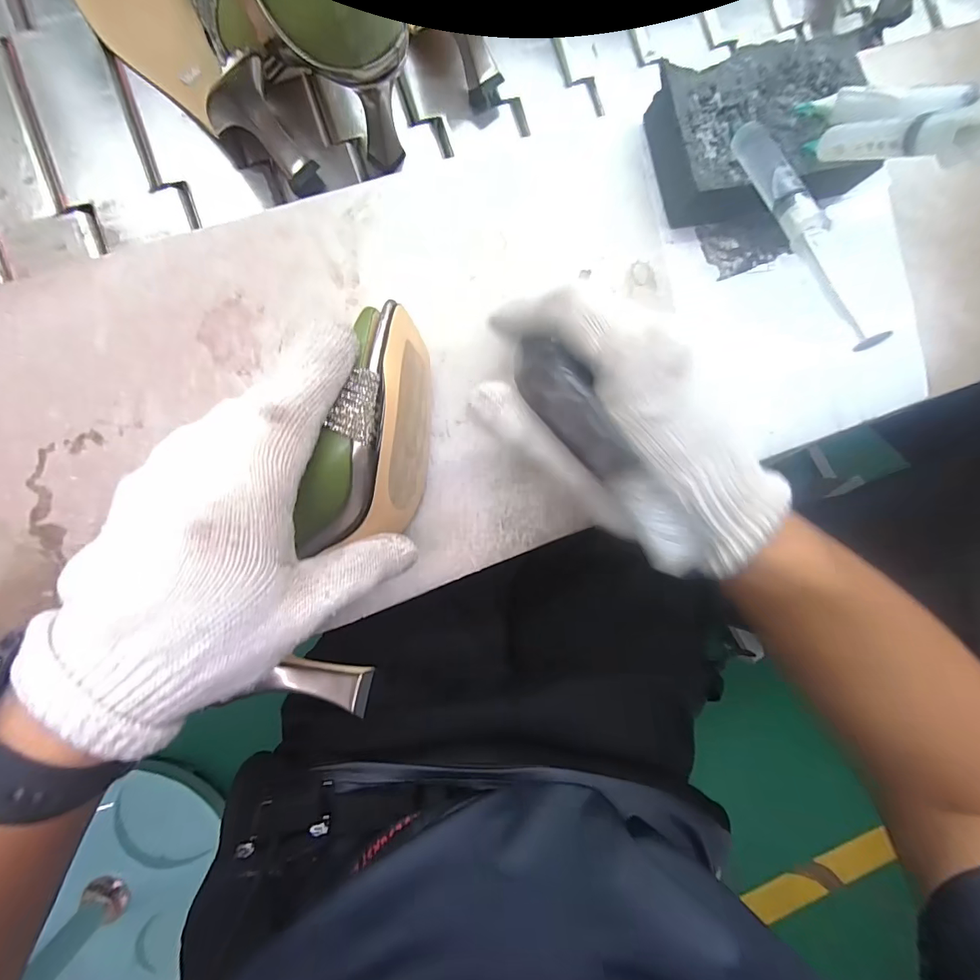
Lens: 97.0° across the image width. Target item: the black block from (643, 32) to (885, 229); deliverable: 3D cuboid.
[{"bbox_3d":[0.172,-0.221,0.278,0.142,0.039,0.098,-15,91,-5],"label":"black block"}]

